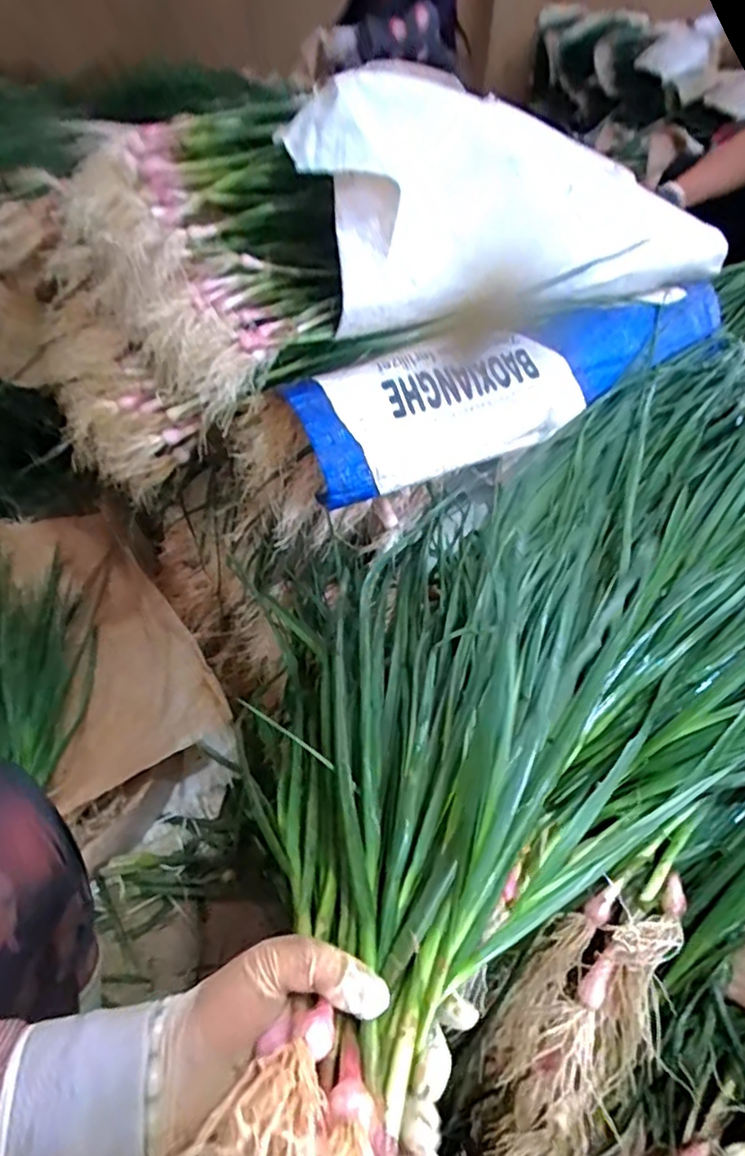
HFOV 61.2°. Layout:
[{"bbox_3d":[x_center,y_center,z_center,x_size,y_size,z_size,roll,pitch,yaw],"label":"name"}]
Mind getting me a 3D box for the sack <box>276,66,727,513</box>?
[{"bbox_3d":[0.146,-0.303,0.609,0.556,0.242,0.225,-30,54,-28],"label":"sack"}]

